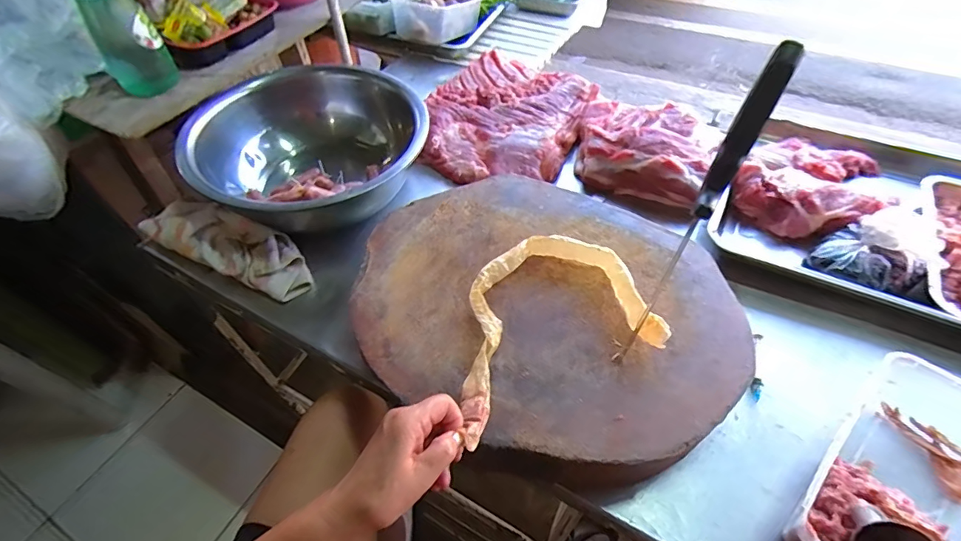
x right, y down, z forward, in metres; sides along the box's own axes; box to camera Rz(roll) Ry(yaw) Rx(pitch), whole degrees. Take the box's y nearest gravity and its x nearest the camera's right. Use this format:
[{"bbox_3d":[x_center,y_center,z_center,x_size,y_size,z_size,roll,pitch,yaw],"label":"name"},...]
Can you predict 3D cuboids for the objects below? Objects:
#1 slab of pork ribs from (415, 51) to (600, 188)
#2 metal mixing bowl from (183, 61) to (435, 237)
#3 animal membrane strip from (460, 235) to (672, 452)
[{"bbox_3d":[0.046,-0.300,0.884,0.295,0.055,0.334,17,55,14],"label":"slab of pork ribs"},{"bbox_3d":[-0.289,-0.198,0.765,0.351,0.149,0.337,-1,53,1],"label":"metal mixing bowl"},{"bbox_3d":[0.059,0.048,0.495,0.251,0.042,0.188,-24,56,-16],"label":"animal membrane strip"}]

